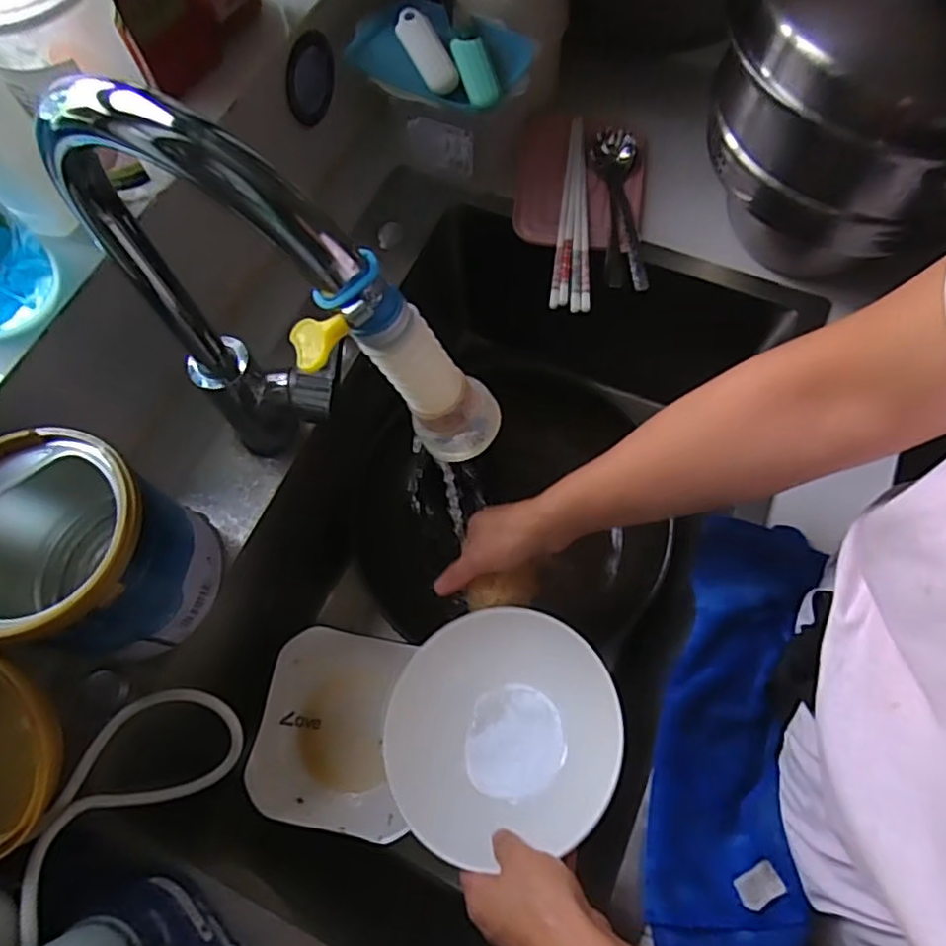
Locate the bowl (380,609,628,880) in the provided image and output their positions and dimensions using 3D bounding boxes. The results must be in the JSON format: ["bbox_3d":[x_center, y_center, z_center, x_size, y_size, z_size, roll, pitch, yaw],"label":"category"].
[{"bbox_3d":[0.024,0.189,0.474,0.176,0.047,0.167,0,66,1],"label":"bowl"}]

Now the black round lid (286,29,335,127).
[{"bbox_3d":[-0.151,-0.368,0.583,0.014,0.062,0.065,21,68,10],"label":"black round lid"}]

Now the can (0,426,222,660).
[{"bbox_3d":[-0.258,0.058,0.425,0.109,0.142,0.125,14,67,7],"label":"can"}]

